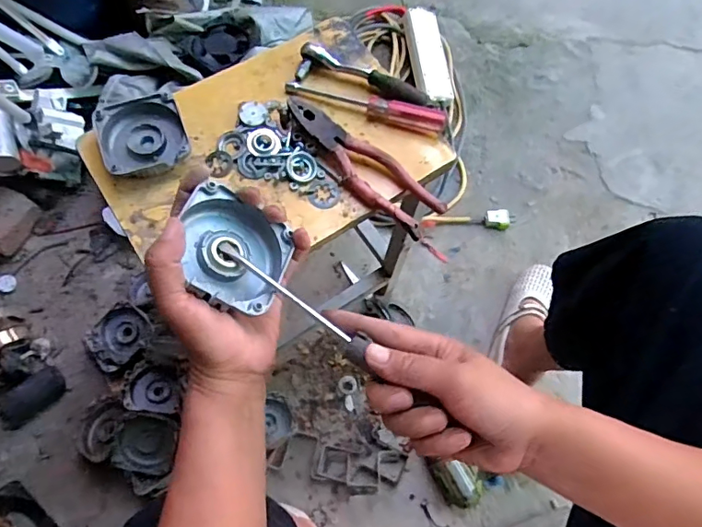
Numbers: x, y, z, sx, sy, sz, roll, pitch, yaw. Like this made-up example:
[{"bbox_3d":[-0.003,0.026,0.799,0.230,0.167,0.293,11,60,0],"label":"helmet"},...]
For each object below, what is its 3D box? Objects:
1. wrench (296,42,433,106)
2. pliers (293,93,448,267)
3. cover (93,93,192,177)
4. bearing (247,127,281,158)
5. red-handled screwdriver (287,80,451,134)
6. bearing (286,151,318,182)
[{"bbox_3d":[0.015,-0.207,0.567,0.152,0.022,0.034,16,69,4],"label":"wrench"},{"bbox_3d":[0.018,-0.092,0.524,0.219,0.027,0.052,36,72,11],"label":"pliers"},{"bbox_3d":[-0.212,-0.128,0.522,0.083,0.024,0.086,-18,71,-9],"label":"cover"},{"bbox_3d":[-0.092,-0.127,0.536,0.033,0.005,0.037,-15,70,-8],"label":"bearing"},{"bbox_3d":[0.016,-0.176,0.557,0.177,0.025,0.022,19,69,5],"label":"red-handled screwdriver"},{"bbox_3d":[-0.051,-0.100,0.529,0.030,0.008,0.032,1,69,-2],"label":"bearing"}]

